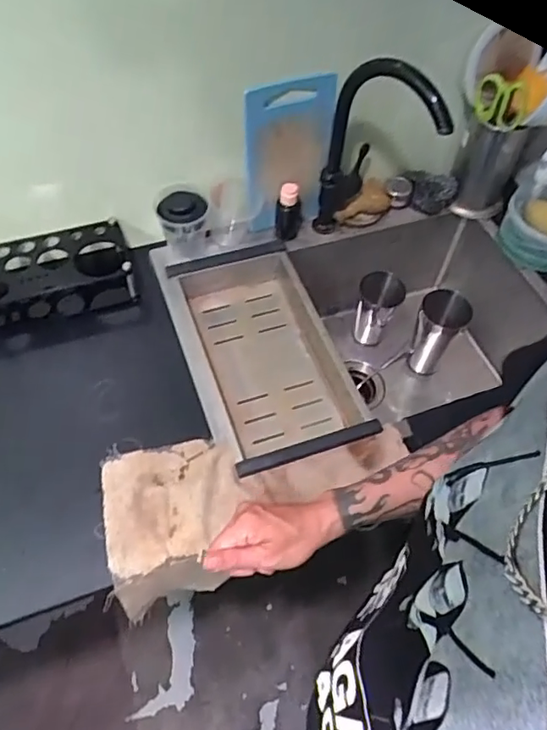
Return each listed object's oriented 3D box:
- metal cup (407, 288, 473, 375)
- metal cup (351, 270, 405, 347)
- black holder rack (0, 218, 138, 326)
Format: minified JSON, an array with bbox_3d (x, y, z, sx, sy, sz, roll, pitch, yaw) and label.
[{"bbox_3d":[0.300,-0.050,1.027,0.082,0.190,0.077,2,55,-2],"label":"metal cup"},{"bbox_3d":[0.202,-0.107,1.074,0.080,0.157,0.075,2,55,-2],"label":"metal cup"},{"bbox_3d":[-0.343,-0.128,0.862,0.271,0.096,0.127,-14,57,-13],"label":"black holder rack"}]

